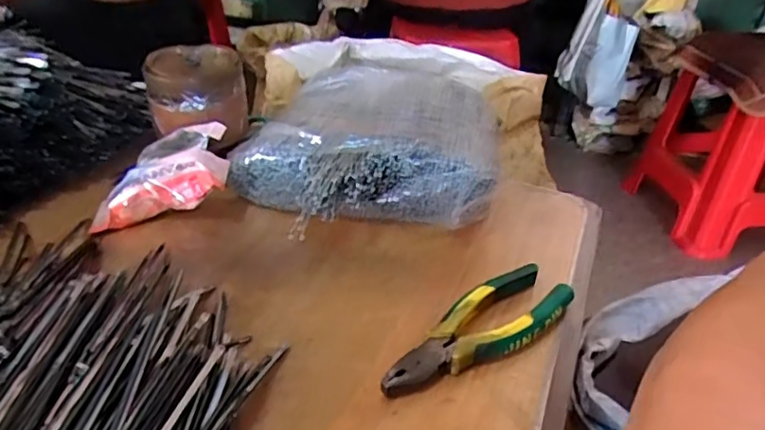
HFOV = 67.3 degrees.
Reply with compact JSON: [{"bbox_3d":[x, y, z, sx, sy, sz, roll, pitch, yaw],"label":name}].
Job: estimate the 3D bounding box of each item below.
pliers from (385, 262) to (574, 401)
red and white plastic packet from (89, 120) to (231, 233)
[{"bbox_3d":[0.065,0.079,0.383,0.154,0.021,0.050,-24,43,-34],"label":"pliers"},{"bbox_3d":[-0.189,-0.033,0.490,0.113,0.065,0.068,-1,34,-7],"label":"red and white plastic packet"}]

